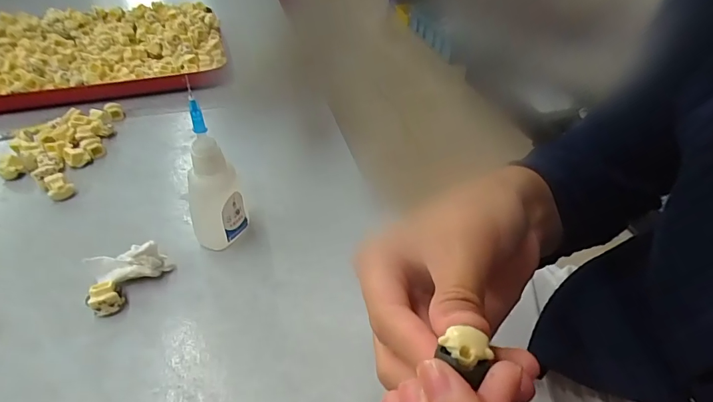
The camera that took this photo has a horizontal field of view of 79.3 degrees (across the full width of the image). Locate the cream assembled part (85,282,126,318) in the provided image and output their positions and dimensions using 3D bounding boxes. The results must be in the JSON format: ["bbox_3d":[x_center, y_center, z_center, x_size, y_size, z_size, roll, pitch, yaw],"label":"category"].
[{"bbox_3d":[-0.130,0.052,0.222,0.012,0.016,0.014,33,48,30],"label":"cream assembled part"}]

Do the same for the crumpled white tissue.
[{"bbox_3d":[-0.124,0.035,0.236,0.039,0.020,0.015,-9,42,-14],"label":"crumpled white tissue"}]

